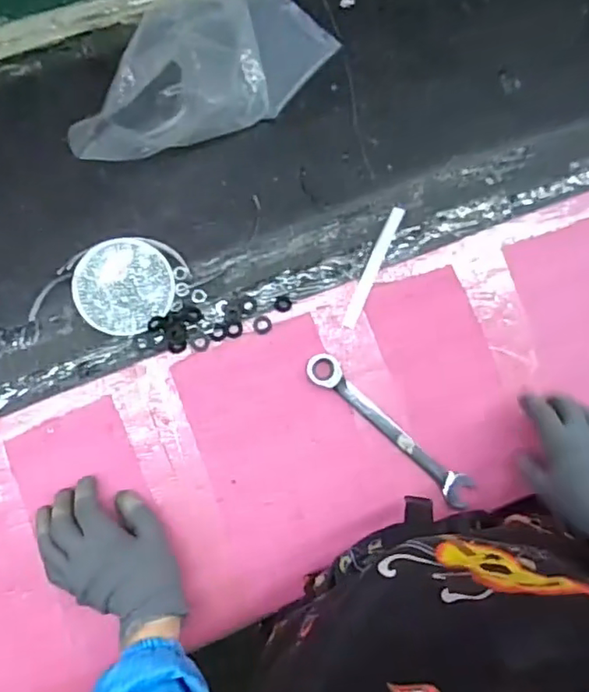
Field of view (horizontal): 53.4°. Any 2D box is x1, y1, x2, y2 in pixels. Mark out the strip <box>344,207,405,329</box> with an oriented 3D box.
[{"bbox_3d":[0.085,-0.085,0.624,0.014,0.005,0.142,25,83,-3],"label":"strip"}]

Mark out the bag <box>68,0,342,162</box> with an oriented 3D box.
[{"bbox_3d":[-0.112,-0.299,0.625,0.193,0.054,0.283,39,82,-1],"label":"bag"}]

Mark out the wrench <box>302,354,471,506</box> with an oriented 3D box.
[{"bbox_3d":[0.098,0.085,0.600,0.210,0.015,0.031,42,82,-1],"label":"wrench"}]

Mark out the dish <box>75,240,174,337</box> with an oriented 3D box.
[{"bbox_3d":[-0.173,-0.062,0.597,0.096,0.011,0.097,1,85,-6],"label":"dish"}]

